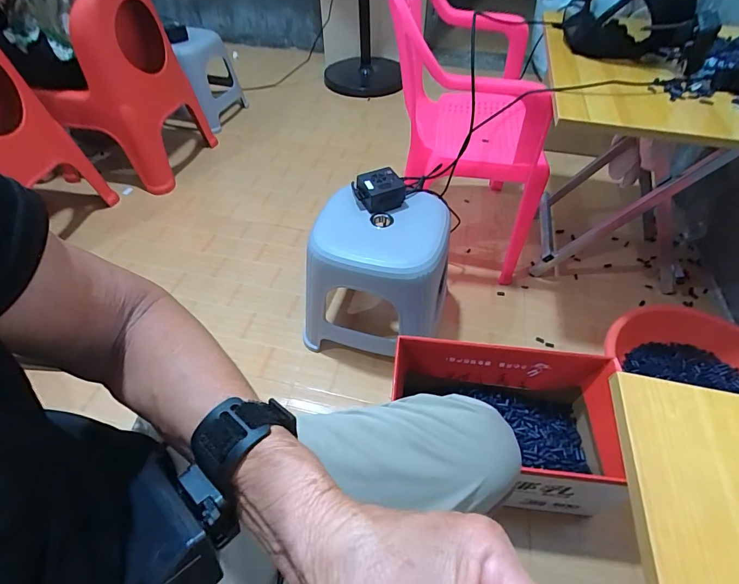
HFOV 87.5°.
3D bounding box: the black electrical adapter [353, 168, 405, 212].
[{"bbox_3d":[0.020,-0.207,0.780,0.097,0.051,0.086,-11,51,-9],"label":"black electrical adapter"}]

